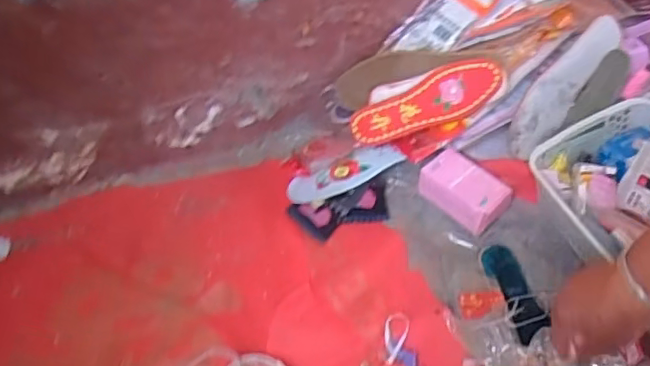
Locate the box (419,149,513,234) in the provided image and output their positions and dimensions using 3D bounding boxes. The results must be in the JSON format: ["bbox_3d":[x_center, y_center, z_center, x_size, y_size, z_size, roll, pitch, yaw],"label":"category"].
[{"bbox_3d":[0.190,0.010,0.780,0.065,0.049,0.108,-38,59,-26],"label":"box"}]

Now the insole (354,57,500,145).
[{"bbox_3d":[0.137,-0.113,0.784,0.208,0.072,0.015,-16,12,6],"label":"insole"}]

